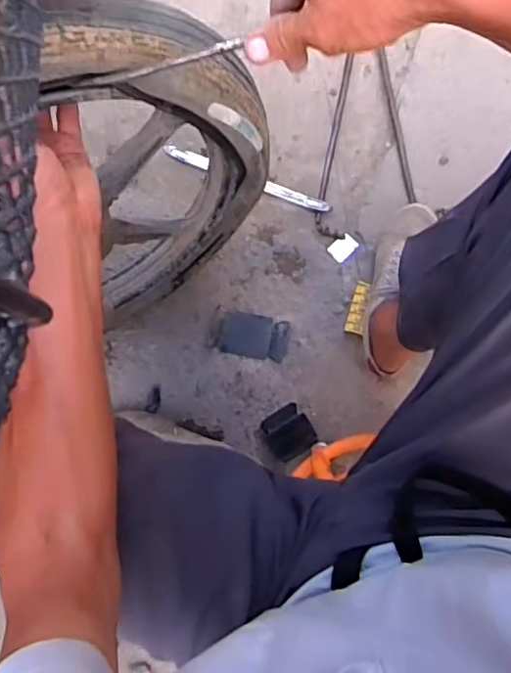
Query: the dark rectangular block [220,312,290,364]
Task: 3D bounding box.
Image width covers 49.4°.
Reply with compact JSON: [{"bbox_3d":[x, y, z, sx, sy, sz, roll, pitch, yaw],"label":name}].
[{"bbox_3d":[-0.001,0.000,0.905,0.106,0.018,0.069,10,91,3],"label":"dark rectangular block"}]

